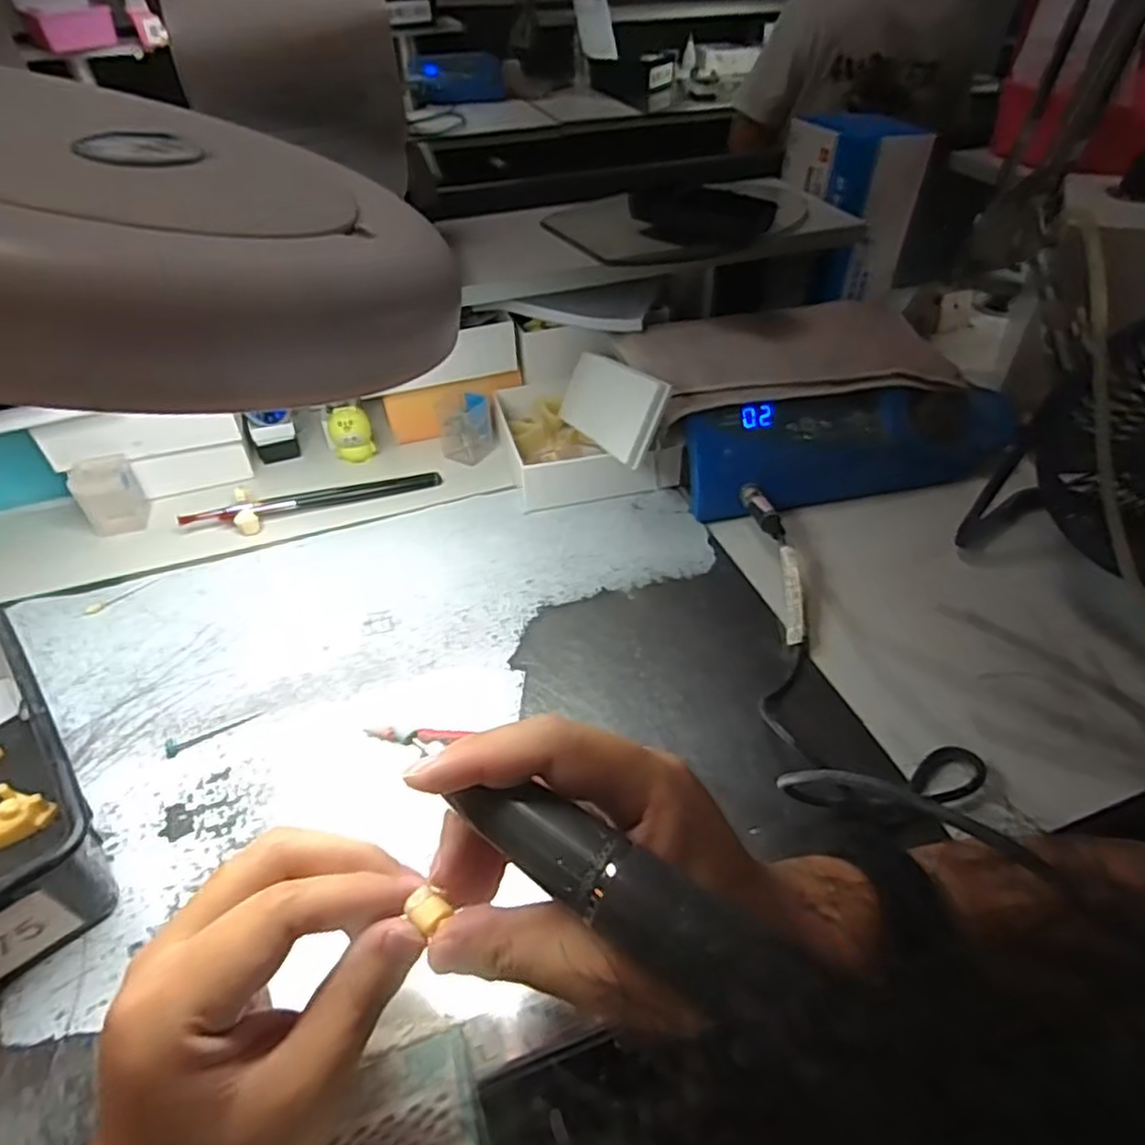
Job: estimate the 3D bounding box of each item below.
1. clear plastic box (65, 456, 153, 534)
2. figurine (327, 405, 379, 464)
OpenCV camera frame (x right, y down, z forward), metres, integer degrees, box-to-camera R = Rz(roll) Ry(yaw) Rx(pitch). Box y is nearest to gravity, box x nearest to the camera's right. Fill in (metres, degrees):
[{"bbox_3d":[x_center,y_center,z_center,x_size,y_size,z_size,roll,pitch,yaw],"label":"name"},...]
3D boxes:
[{"bbox_3d":[-0.347,-0.059,0.525,0.038,0.046,0.035,-16,45,-15],"label":"clear plastic box"},{"bbox_3d":[-0.180,-0.111,0.574,0.033,0.047,0.030,-16,45,-15],"label":"figurine"}]

